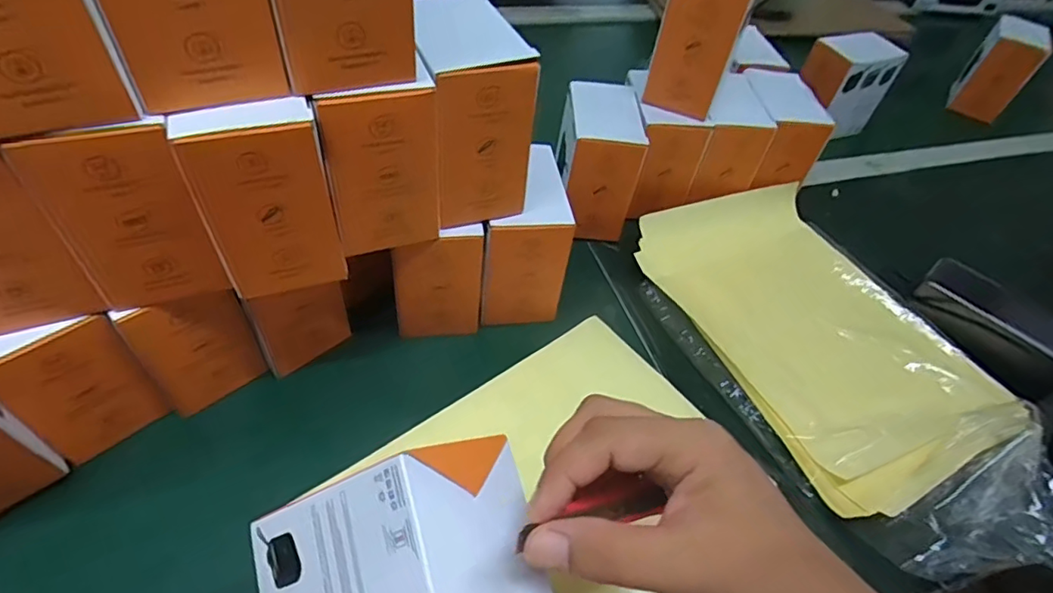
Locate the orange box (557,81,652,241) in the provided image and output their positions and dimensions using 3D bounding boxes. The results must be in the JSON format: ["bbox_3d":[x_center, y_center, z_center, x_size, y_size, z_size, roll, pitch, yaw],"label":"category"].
[{"bbox_3d":[0.065,-0.130,0.552,0.075,0.110,0.096,6,49,-2],"label":"orange box"}]

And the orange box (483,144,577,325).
[{"bbox_3d":[-0.007,-0.046,0.477,0.065,0.115,0.104,-3,50,-9],"label":"orange box"}]

